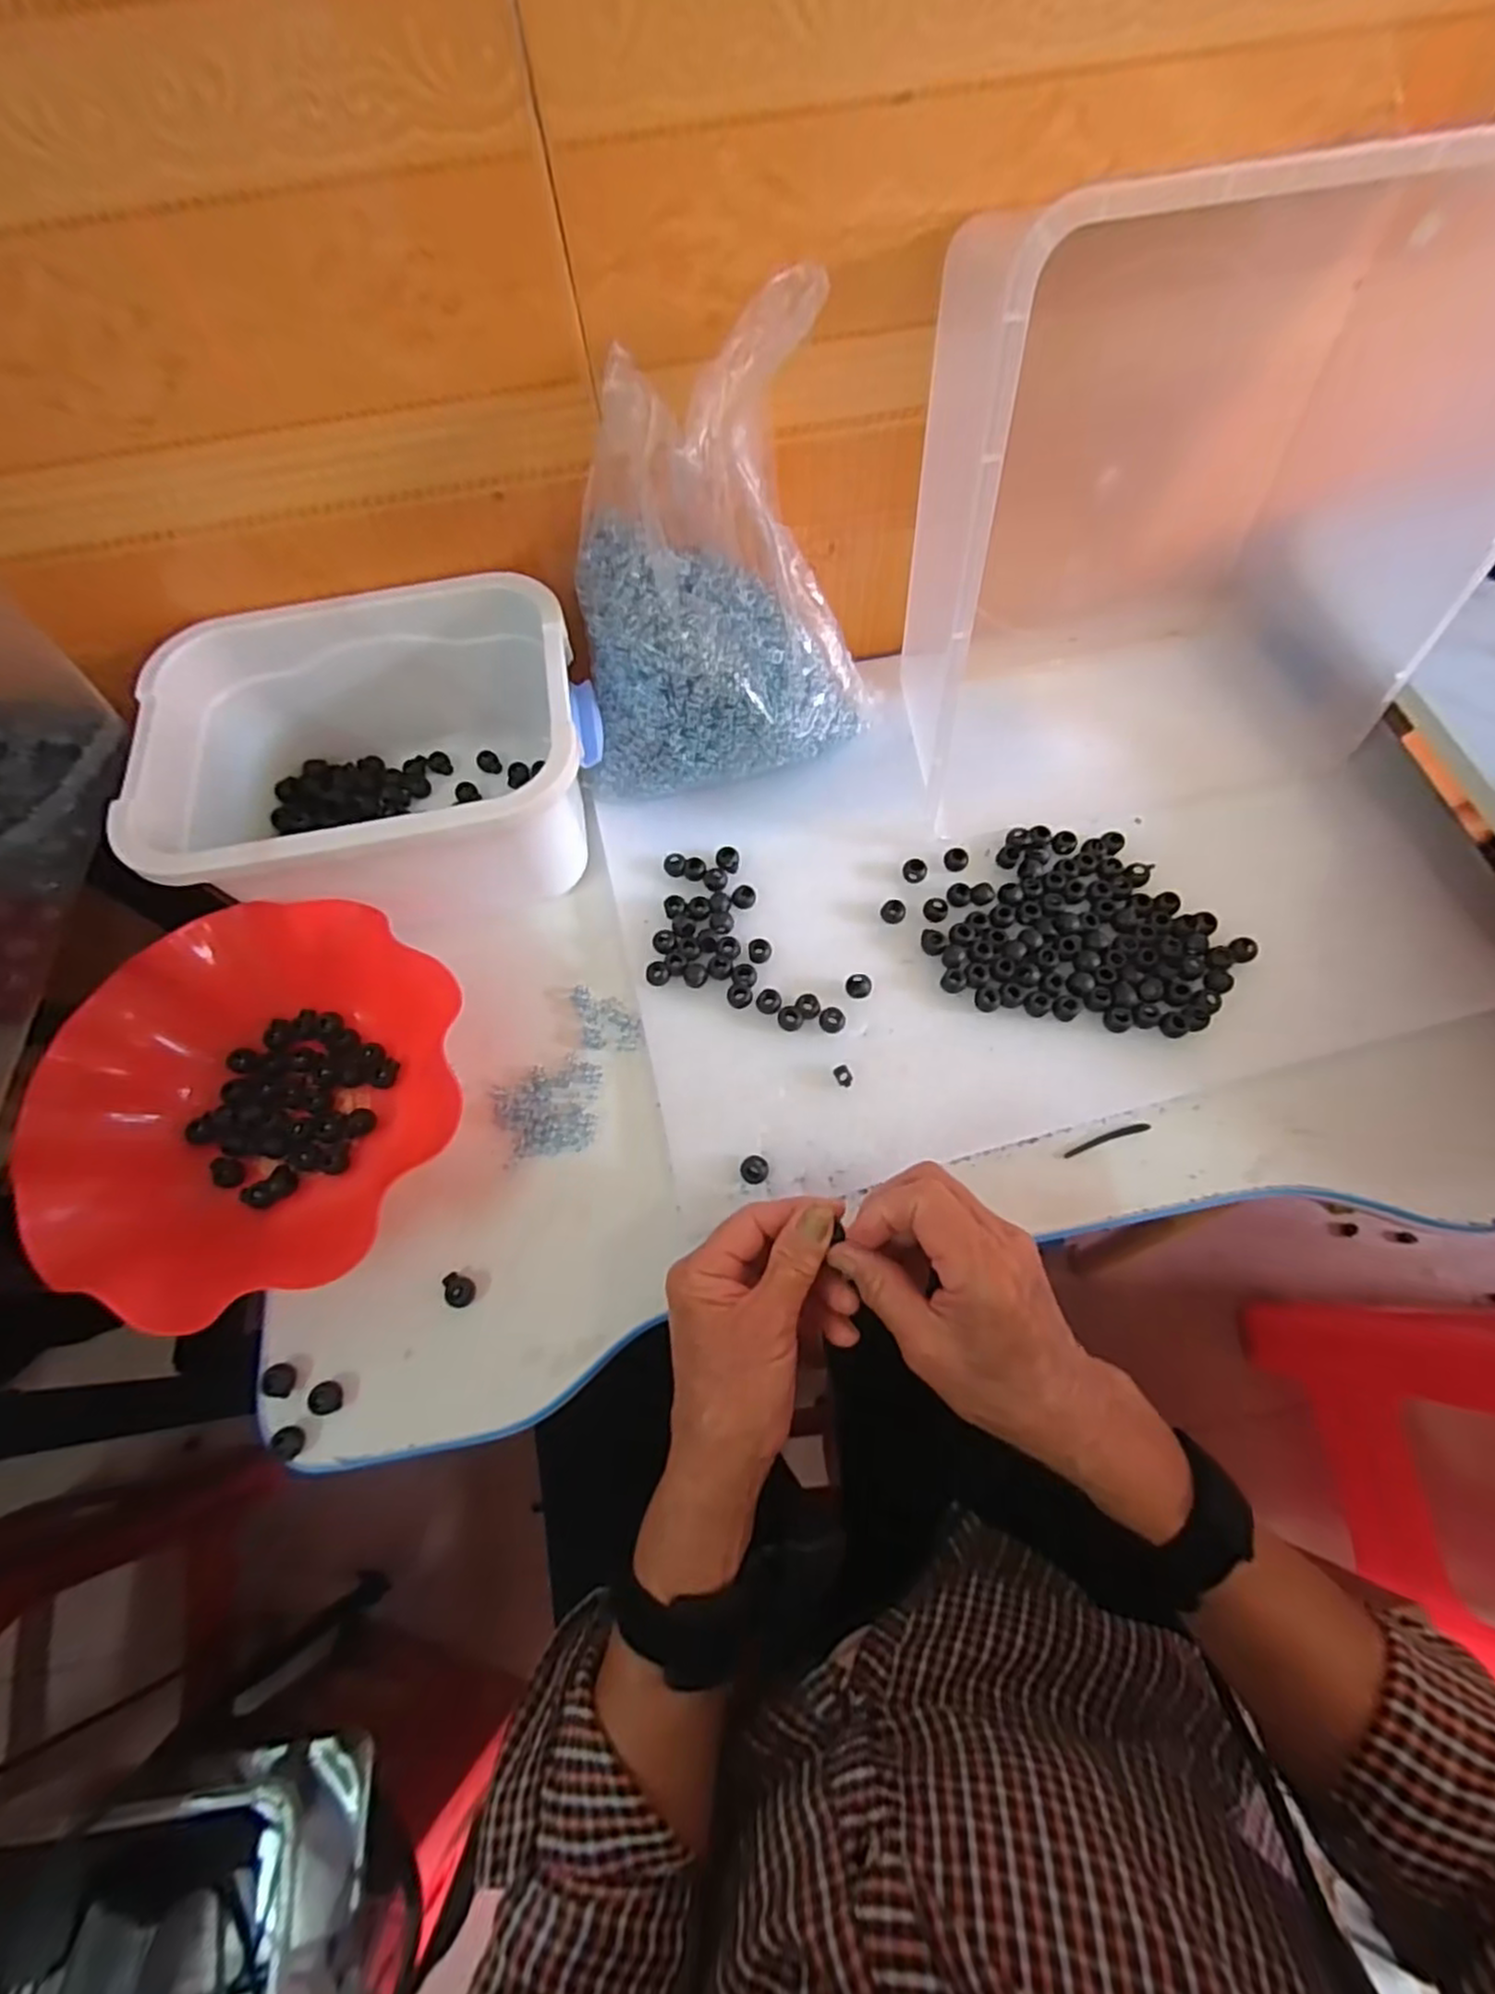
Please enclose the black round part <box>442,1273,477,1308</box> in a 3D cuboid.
[{"bbox_3d":[-0.157,0.159,0.393,0.014,0.010,0.019,-28,69,-9],"label":"black round part"}]

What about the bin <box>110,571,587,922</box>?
[{"bbox_3d":[-0.223,-0.140,0.463,0.252,0.129,0.179,-13,68,0],"label":"bin"}]

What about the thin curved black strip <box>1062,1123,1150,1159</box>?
[{"bbox_3d":[0.205,0.081,0.411,0.051,0.004,0.006,-18,67,-5],"label":"thin curved black strip"}]

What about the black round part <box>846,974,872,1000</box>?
[{"bbox_3d":[0.068,-0.006,0.441,0.015,0.008,0.014,-1,67,2],"label":"black round part"}]

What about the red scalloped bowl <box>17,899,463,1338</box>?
[{"bbox_3d":[-0.271,0.055,0.408,0.235,0.063,0.215,-28,69,-9],"label":"red scalloped bowl"}]

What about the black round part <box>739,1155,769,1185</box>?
[{"bbox_3d":[0.004,0.097,0.404,0.016,0.008,0.015,-1,67,2],"label":"black round part"}]

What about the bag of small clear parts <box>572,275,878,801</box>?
[{"bbox_3d":[-0.024,-0.239,0.427,0.192,0.219,0.115,-16,68,-1],"label":"bag of small clear parts"}]

